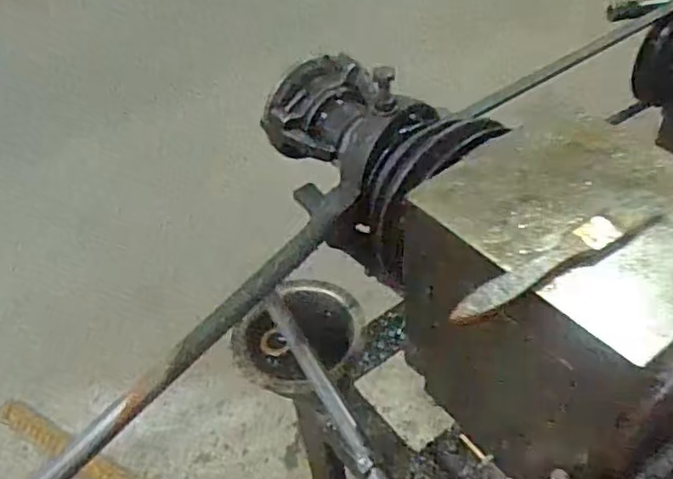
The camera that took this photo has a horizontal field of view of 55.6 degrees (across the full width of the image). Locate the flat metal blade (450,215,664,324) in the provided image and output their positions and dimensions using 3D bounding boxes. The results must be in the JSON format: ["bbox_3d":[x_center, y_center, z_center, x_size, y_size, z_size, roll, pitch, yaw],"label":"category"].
[{"bbox_3d":[0.120,0.011,0.355,0.135,0.011,0.019,-24,47,-17],"label":"flat metal blade"}]

